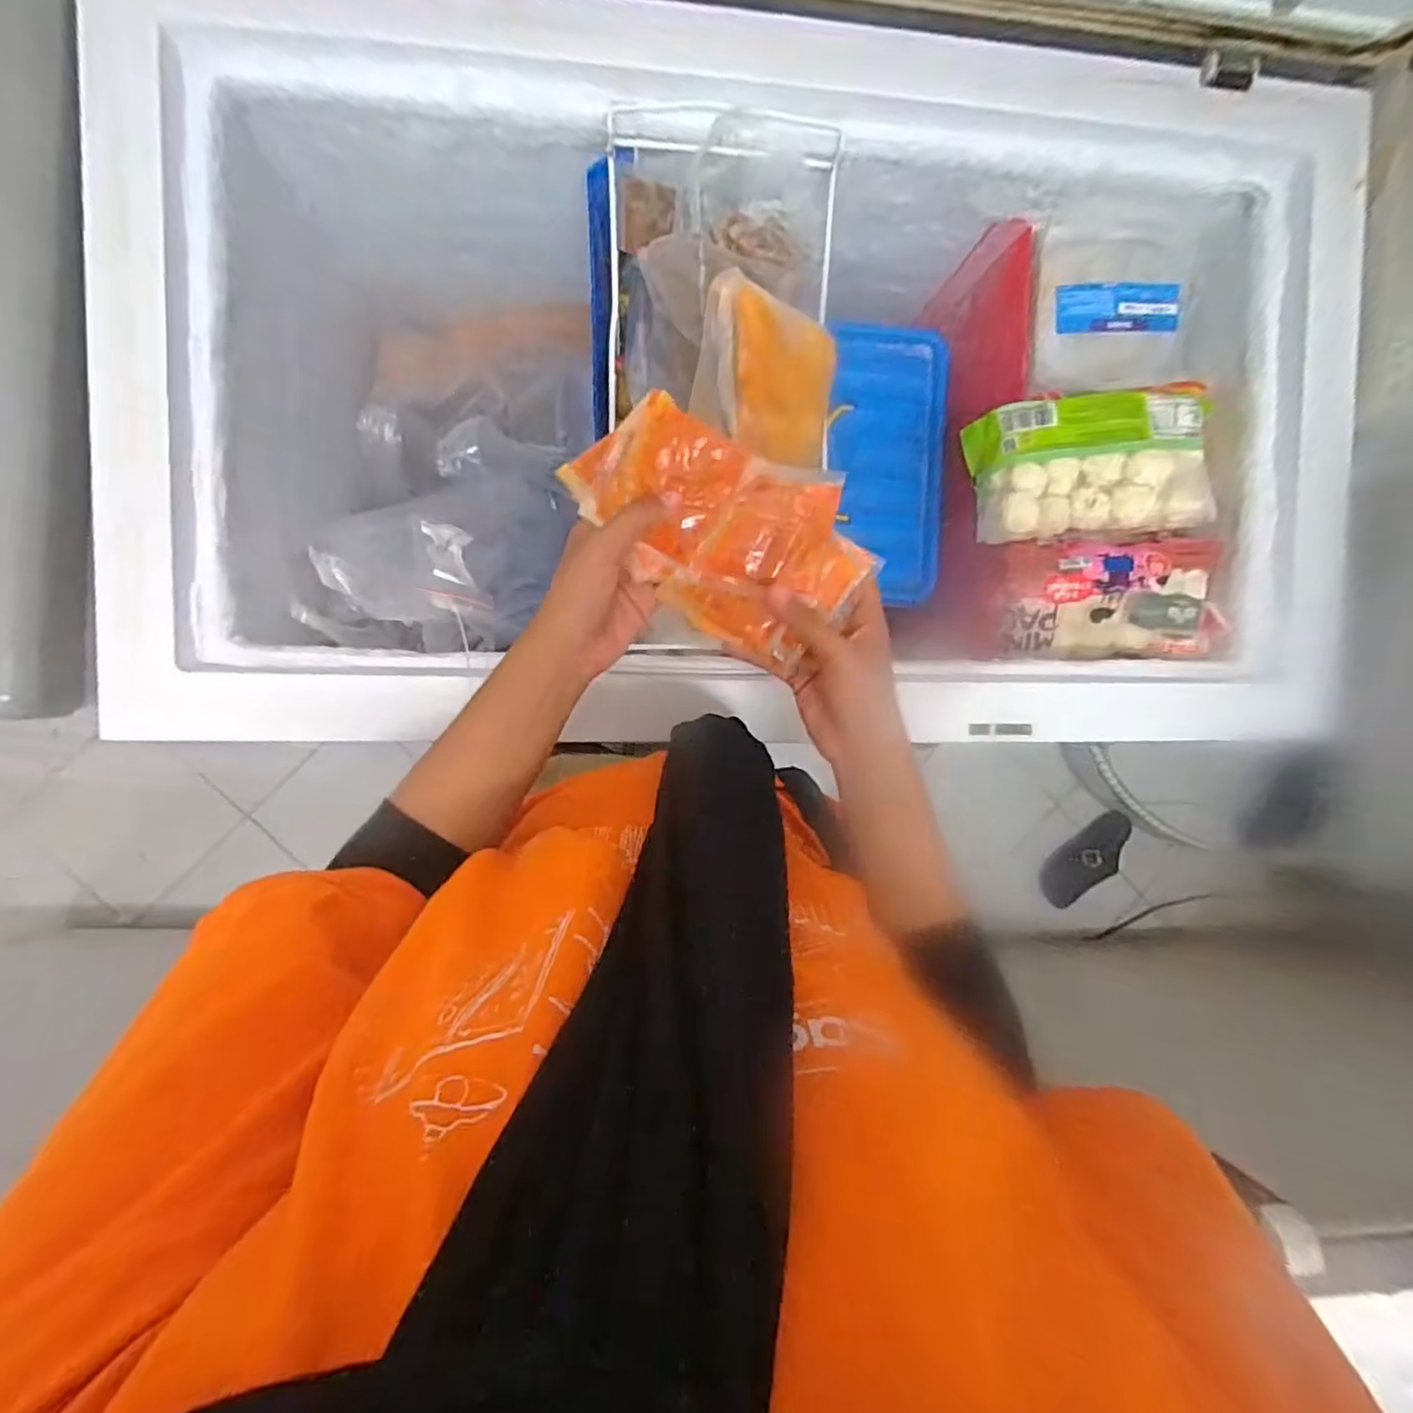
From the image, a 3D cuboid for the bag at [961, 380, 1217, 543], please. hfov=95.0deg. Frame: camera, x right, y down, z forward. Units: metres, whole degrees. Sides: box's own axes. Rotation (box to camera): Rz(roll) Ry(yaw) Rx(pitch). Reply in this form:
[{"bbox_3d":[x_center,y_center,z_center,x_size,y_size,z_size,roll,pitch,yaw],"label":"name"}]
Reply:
[{"bbox_3d":[0.398,-0.248,0.659,0.230,0.072,0.147,-7,93,-6],"label":"bag"}]

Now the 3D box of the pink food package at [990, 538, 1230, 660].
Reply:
[{"bbox_3d":[0.420,-0.111,0.670,0.222,0.057,0.126,-1,93,-6],"label":"pink food package"}]

